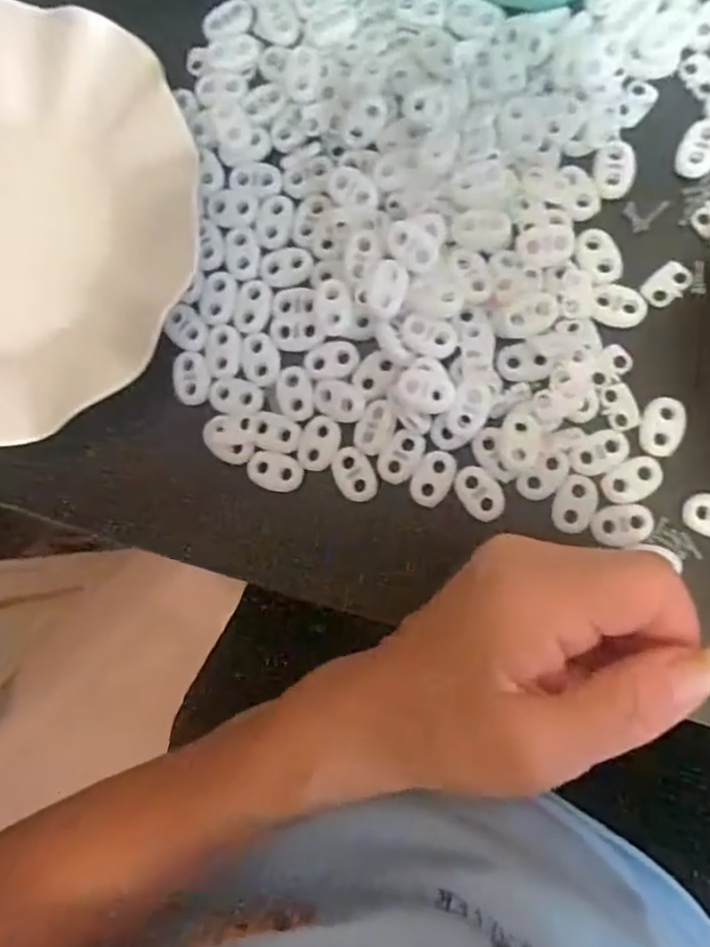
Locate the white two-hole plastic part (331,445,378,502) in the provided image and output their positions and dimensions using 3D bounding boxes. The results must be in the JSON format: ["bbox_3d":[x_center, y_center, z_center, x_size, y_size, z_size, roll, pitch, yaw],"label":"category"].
[{"bbox_3d":[0.000,0.000,0.278,0.015,0.004,0.023,-28,83,4],"label":"white two-hole plastic part"}]

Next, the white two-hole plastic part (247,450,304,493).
[{"bbox_3d":[-0.033,-0.001,0.286,0.022,0.005,0.015,16,88,8],"label":"white two-hole plastic part"}]

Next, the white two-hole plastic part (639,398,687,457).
[{"bbox_3d":[0.117,-0.018,0.264,0.016,0.004,0.022,7,87,7],"label":"white two-hole plastic part"}]

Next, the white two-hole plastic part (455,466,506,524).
[{"bbox_3d":[0.048,0.008,0.271,0.014,0.004,0.023,-39,82,3],"label":"white two-hole plastic part"}]

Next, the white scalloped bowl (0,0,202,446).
[{"bbox_3d":[-0.164,-0.104,0.300,0.190,0.040,0.177,-1,86,7],"label":"white scalloped bowl"}]

